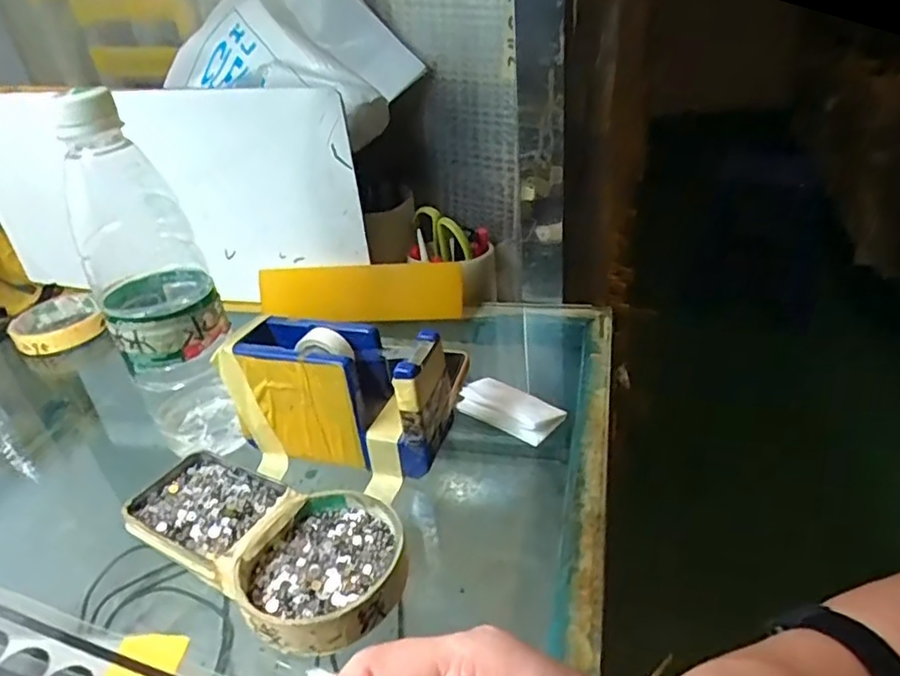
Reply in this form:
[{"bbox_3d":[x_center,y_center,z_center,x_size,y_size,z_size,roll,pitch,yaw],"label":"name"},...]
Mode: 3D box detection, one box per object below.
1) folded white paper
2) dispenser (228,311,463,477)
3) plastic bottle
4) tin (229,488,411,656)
[{"bbox_3d":[0.038,0.047,0.402,0.068,0.017,0.031,21,41,38],"label":"folded white paper"},{"bbox_3d":[-0.082,0.032,0.379,0.103,0.076,0.047,5,33,19],"label":"dispenser"},{"bbox_3d":[-0.176,-0.027,0.363,0.065,0.215,0.067,-23,35,-24],"label":"plastic bottle"},{"bbox_3d":[-0.062,0.114,0.300,0.078,0.018,0.084,-5,31,3],"label":"tin"}]

